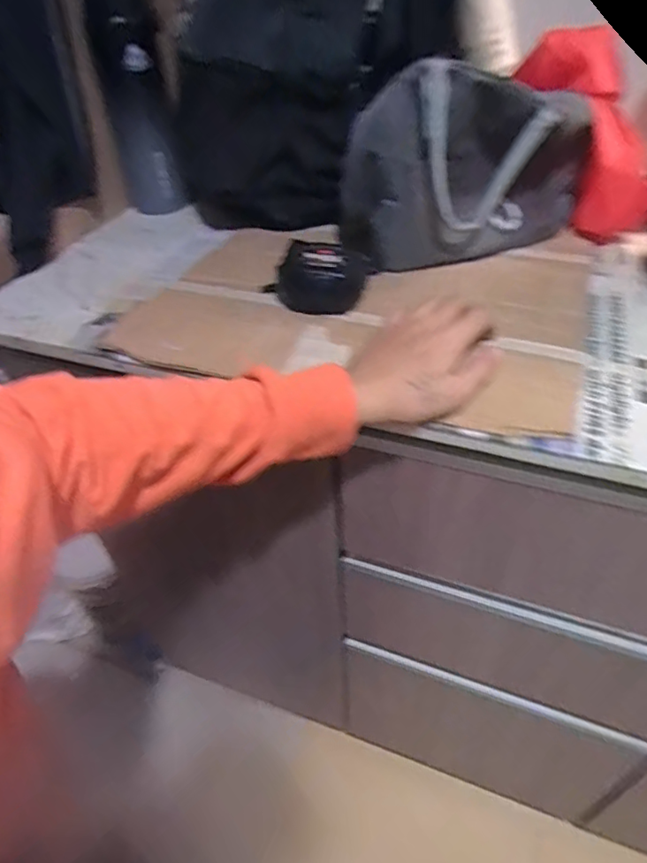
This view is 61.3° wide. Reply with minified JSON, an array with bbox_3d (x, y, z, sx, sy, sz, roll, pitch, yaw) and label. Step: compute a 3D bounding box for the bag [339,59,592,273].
[{"bbox_3d":[0.150,-0.269,0.540,0.238,0.162,0.110,-24,47,-20],"label":"bag"}]

